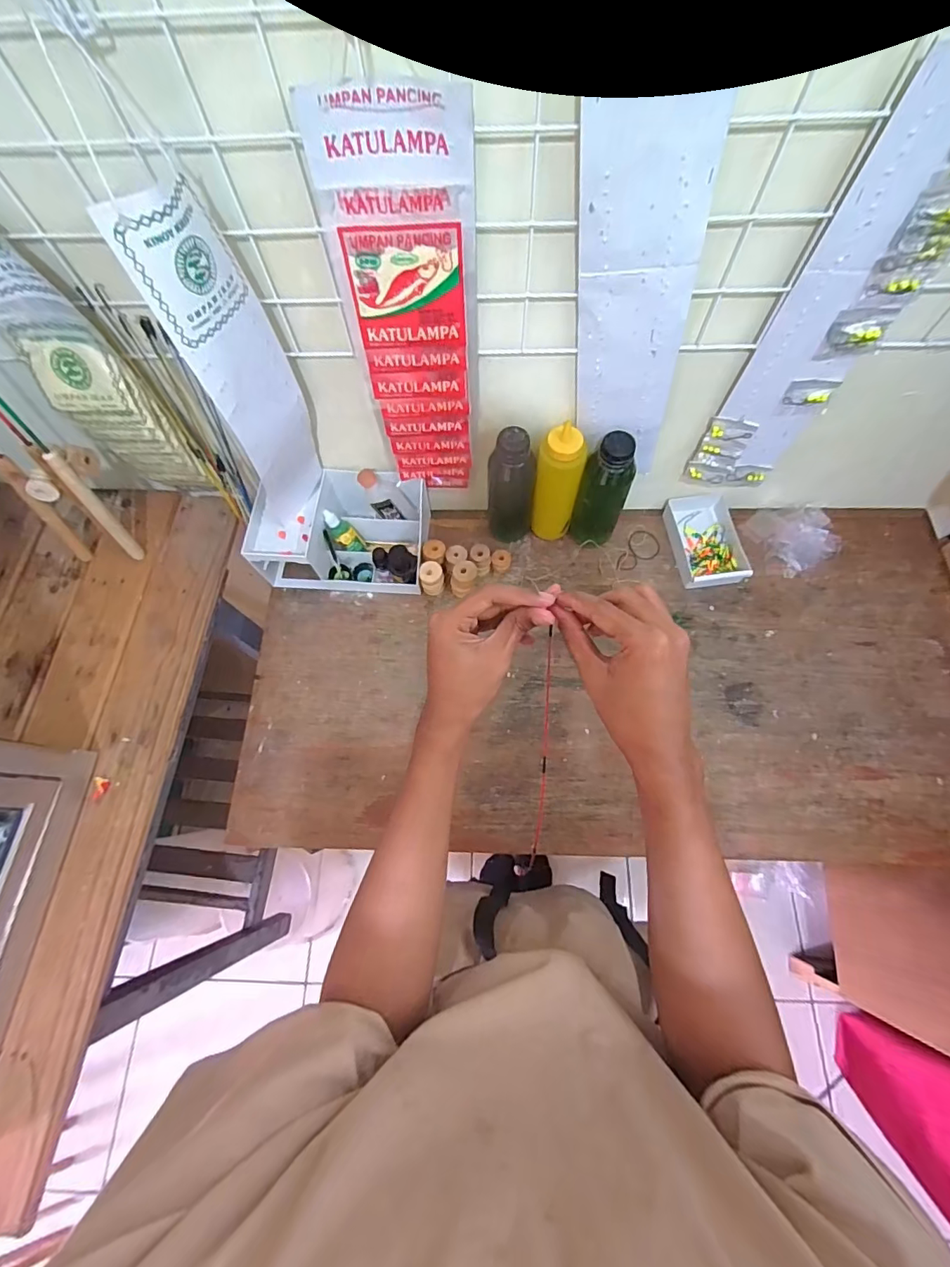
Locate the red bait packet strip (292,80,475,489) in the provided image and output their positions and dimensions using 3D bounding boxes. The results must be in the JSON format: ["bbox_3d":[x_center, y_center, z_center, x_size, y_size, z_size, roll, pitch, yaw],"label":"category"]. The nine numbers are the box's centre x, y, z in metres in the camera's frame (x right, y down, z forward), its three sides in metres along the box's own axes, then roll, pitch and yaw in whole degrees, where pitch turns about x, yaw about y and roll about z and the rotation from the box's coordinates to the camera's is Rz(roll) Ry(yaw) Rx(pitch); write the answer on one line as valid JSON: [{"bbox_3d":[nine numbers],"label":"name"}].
[{"bbox_3d":[-0.058,-0.281,0.506,0.119,0.388,0.035,7,70,5],"label":"red bait packet strip"}]

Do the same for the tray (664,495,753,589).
[{"bbox_3d":[0.342,-0.137,0.731,0.091,0.031,0.147,-7,70,0],"label":"tray"}]

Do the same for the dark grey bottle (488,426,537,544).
[{"bbox_3d":[0.050,-0.193,0.674,0.061,0.187,0.056,7,70,5],"label":"dark grey bottle"}]

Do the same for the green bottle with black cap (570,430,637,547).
[{"bbox_3d":[0.173,-0.188,0.662,0.061,0.180,0.052,22,72,10],"label":"green bottle with black cap"}]

